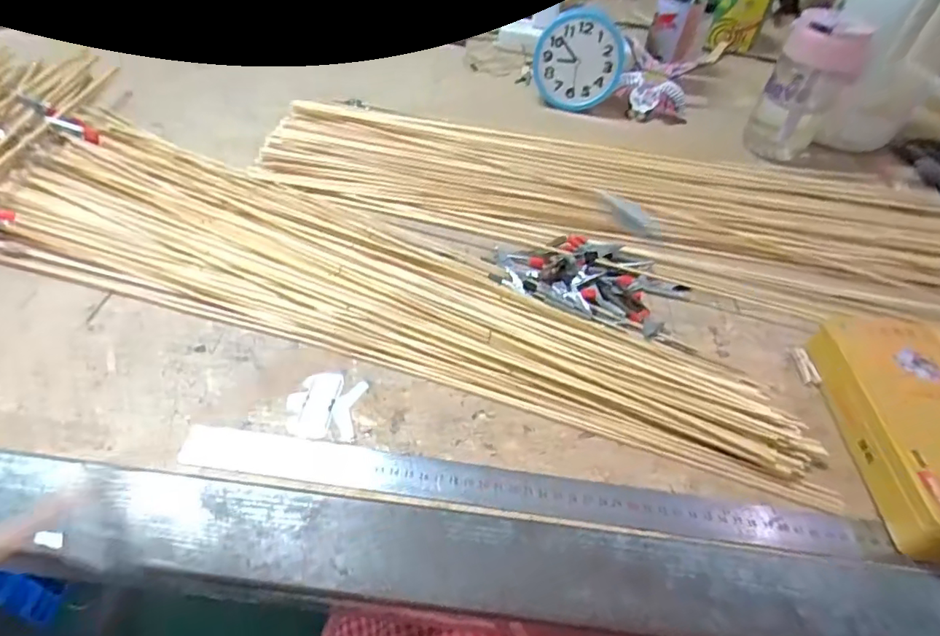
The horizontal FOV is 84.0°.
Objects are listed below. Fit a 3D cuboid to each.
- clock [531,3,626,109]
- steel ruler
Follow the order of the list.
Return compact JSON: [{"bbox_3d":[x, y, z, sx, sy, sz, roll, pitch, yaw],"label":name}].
[{"bbox_3d":[0.148,-0.348,0.707,0.118,0.108,0.037,19,48,11],"label":"clock"},{"bbox_3d":[0.041,0.114,0.350,0.459,0.004,0.030,8,45,1],"label":"steel ruler"}]

